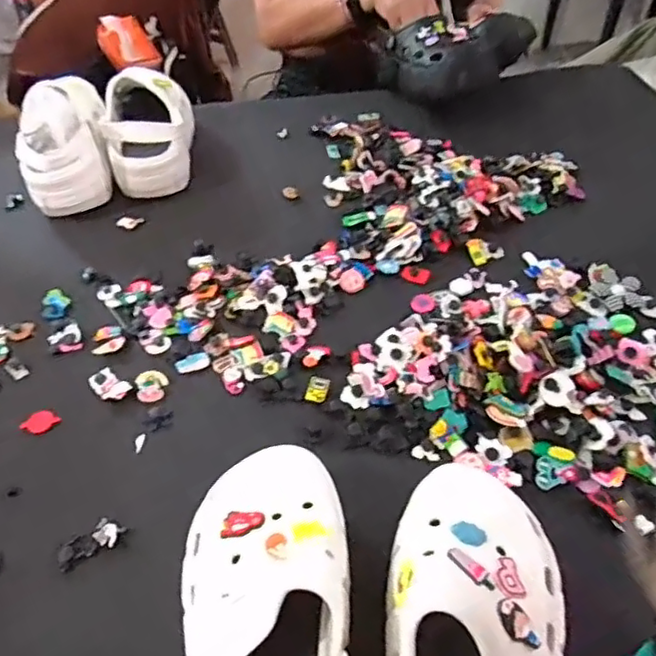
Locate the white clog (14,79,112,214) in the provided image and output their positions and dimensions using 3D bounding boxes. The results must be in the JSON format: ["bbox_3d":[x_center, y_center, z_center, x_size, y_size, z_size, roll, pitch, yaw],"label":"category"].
[{"bbox_3d":[-0.339,-0.254,0.797,0.098,0.119,0.218,-11,47,-9],"label":"white clog"}]

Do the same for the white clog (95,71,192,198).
[{"bbox_3d":[-0.238,-0.269,0.829,0.105,0.098,0.223,-8,47,-6],"label":"white clog"}]

